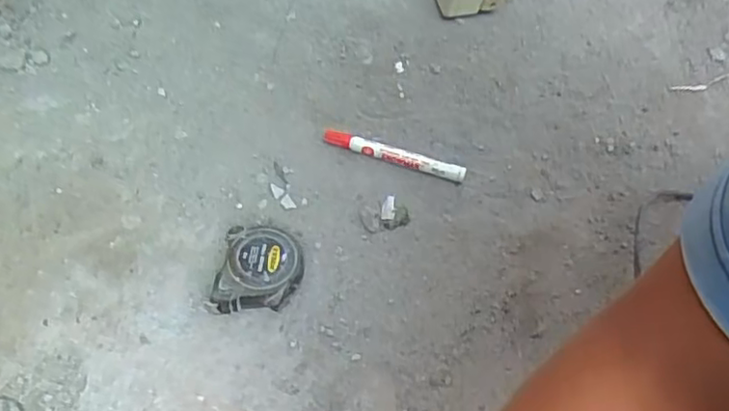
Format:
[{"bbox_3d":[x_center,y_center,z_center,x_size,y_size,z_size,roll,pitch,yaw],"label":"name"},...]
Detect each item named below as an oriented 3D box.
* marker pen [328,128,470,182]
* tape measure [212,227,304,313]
[{"bbox_3d":[0.029,-0.052,0.653,0.148,0.017,0.016,17,64,10],"label":"marker pen"},{"bbox_3d":[-0.091,0.060,0.568,0.072,0.040,0.081,7,61,1],"label":"tape measure"}]

